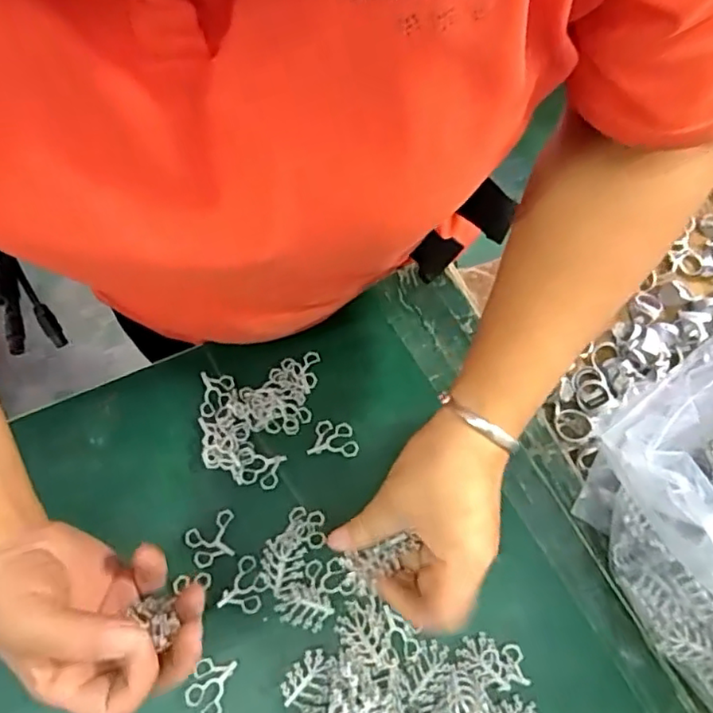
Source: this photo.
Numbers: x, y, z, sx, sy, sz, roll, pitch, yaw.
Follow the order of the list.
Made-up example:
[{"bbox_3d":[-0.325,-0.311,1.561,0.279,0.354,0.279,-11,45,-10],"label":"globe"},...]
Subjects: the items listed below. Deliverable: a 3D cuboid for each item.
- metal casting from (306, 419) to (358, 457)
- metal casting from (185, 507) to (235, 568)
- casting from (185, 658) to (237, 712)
[{"bbox_3d":[-0.016,0.059,0.433,0.035,0.004,0.025,5,64,3],"label":"metal casting"},{"bbox_3d":[-0.098,0.124,0.405,0.034,0.005,0.030,-20,66,-9],"label":"metal casting"},{"bbox_3d":[-0.092,0.205,0.370,0.024,0.005,0.034,15,65,8],"label":"casting"}]

